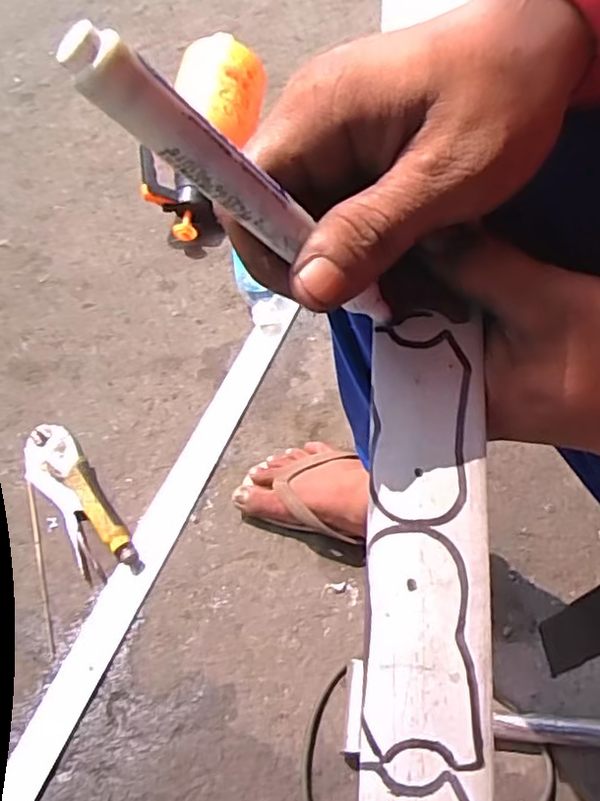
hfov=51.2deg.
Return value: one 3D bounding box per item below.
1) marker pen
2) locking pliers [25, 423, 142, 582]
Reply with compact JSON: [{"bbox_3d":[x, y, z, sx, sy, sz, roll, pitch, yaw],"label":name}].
[{"bbox_3d":[-0.011,-0.055,0.174,0.012,0.119,0.009,-30,50,29],"label":"marker pen"},{"bbox_3d":[-0.249,0.106,0.692,0.061,0.029,0.219,-32,60,-19],"label":"locking pliers"}]

